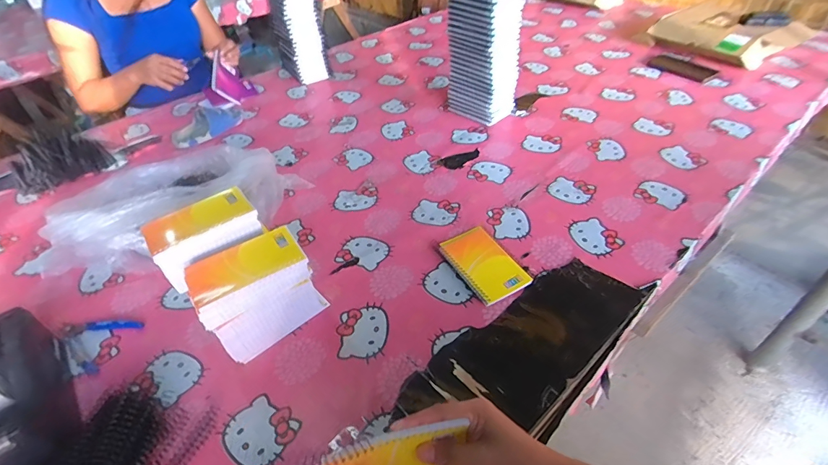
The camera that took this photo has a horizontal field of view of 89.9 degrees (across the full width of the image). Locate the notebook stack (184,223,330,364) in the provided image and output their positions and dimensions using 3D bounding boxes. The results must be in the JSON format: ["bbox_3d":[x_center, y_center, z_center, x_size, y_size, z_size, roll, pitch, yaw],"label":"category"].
[{"bbox_3d":[-0.201,0.080,0.549,0.142,0.132,0.088,-28,49,-23],"label":"notebook stack"}]

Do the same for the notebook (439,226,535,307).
[{"bbox_3d":[0.109,0.045,0.636,0.088,0.014,0.134,-23,47,-19],"label":"notebook"}]

